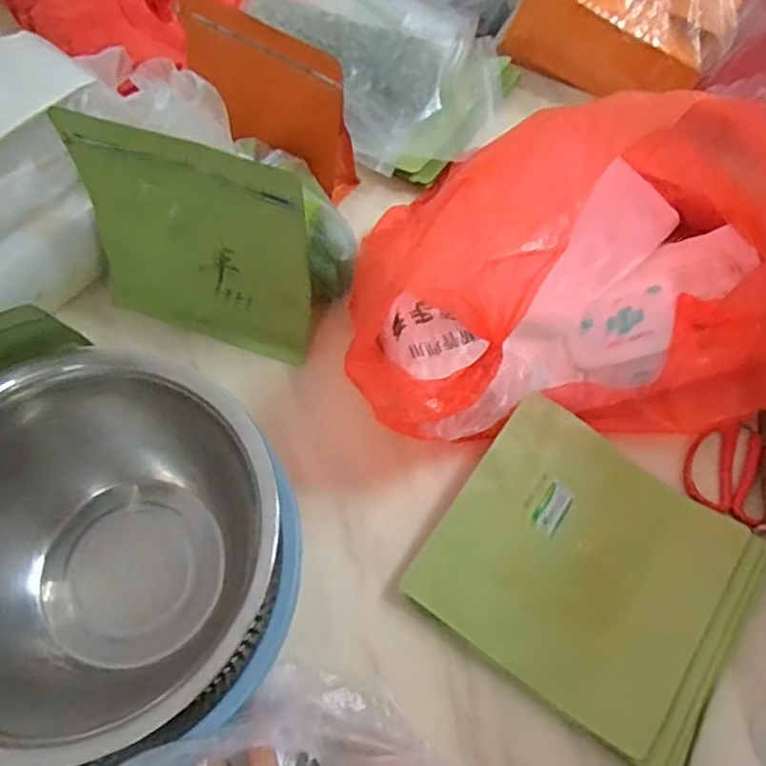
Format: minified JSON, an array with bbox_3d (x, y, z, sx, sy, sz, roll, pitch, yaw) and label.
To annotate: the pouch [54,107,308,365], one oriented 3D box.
[{"bbox_3d":[-0.178,-0.125,0.641,0.229,0.228,0.062,20,67,8],"label":"pouch"}]

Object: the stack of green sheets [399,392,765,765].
[{"bbox_3d":[0.188,0.166,0.593,0.268,0.042,0.231,33,69,14],"label":"stack of green sheets"}]

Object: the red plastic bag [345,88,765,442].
[{"bbox_3d":[0.170,-0.109,0.612,0.415,0.240,0.276,-6,66,-3],"label":"red plastic bag"}]

